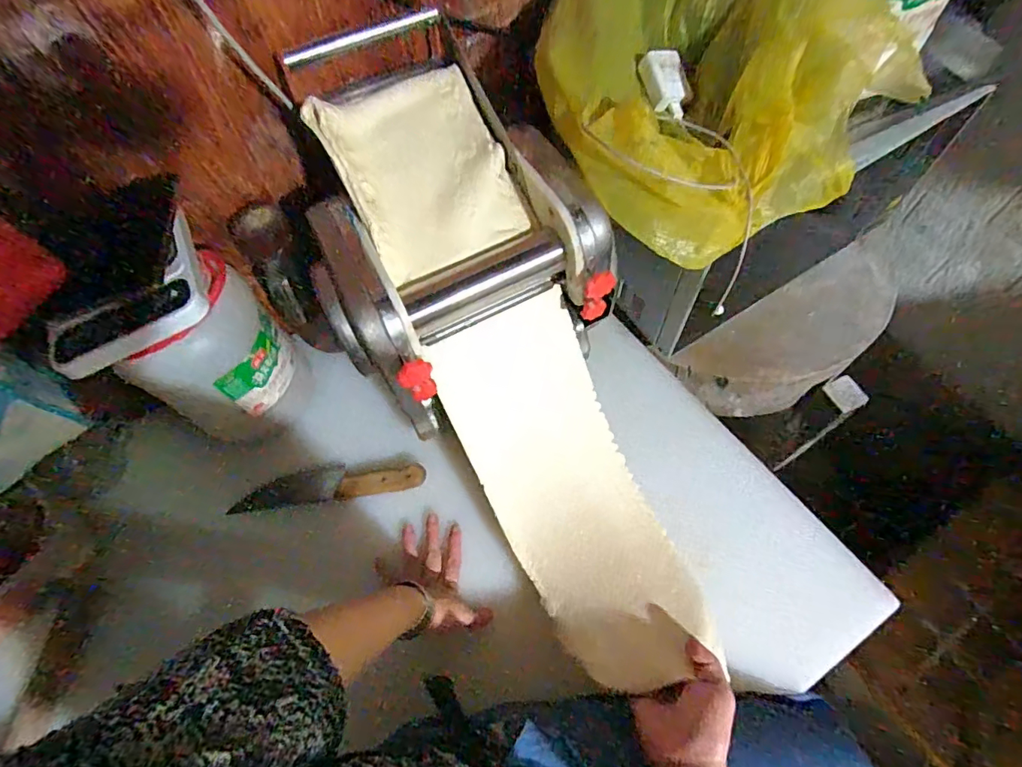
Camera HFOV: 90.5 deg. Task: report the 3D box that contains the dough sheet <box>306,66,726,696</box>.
[{"bbox_3d":[0.005,-0.022,0.539,0.185,0.155,0.624,-23,96,-9],"label":"dough sheet"}]

